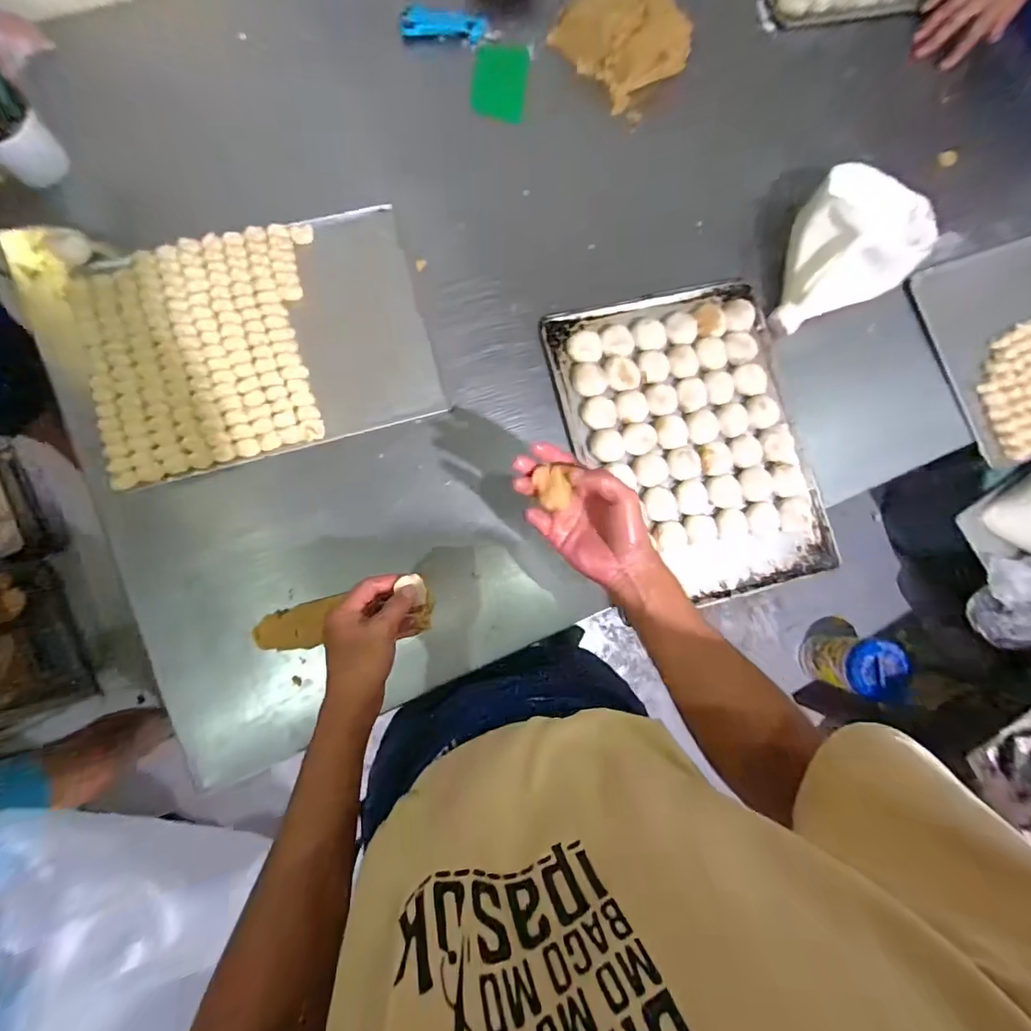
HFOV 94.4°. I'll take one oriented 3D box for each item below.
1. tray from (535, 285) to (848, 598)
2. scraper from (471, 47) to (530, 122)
[{"bbox_3d":[0.258,-0.111,0.715,0.342,0.055,0.457,-12,85,-6],"label":"tray"},{"bbox_3d":[-0.025,-0.713,0.787,0.088,0.004,0.112,8,96,4],"label":"scraper"}]

